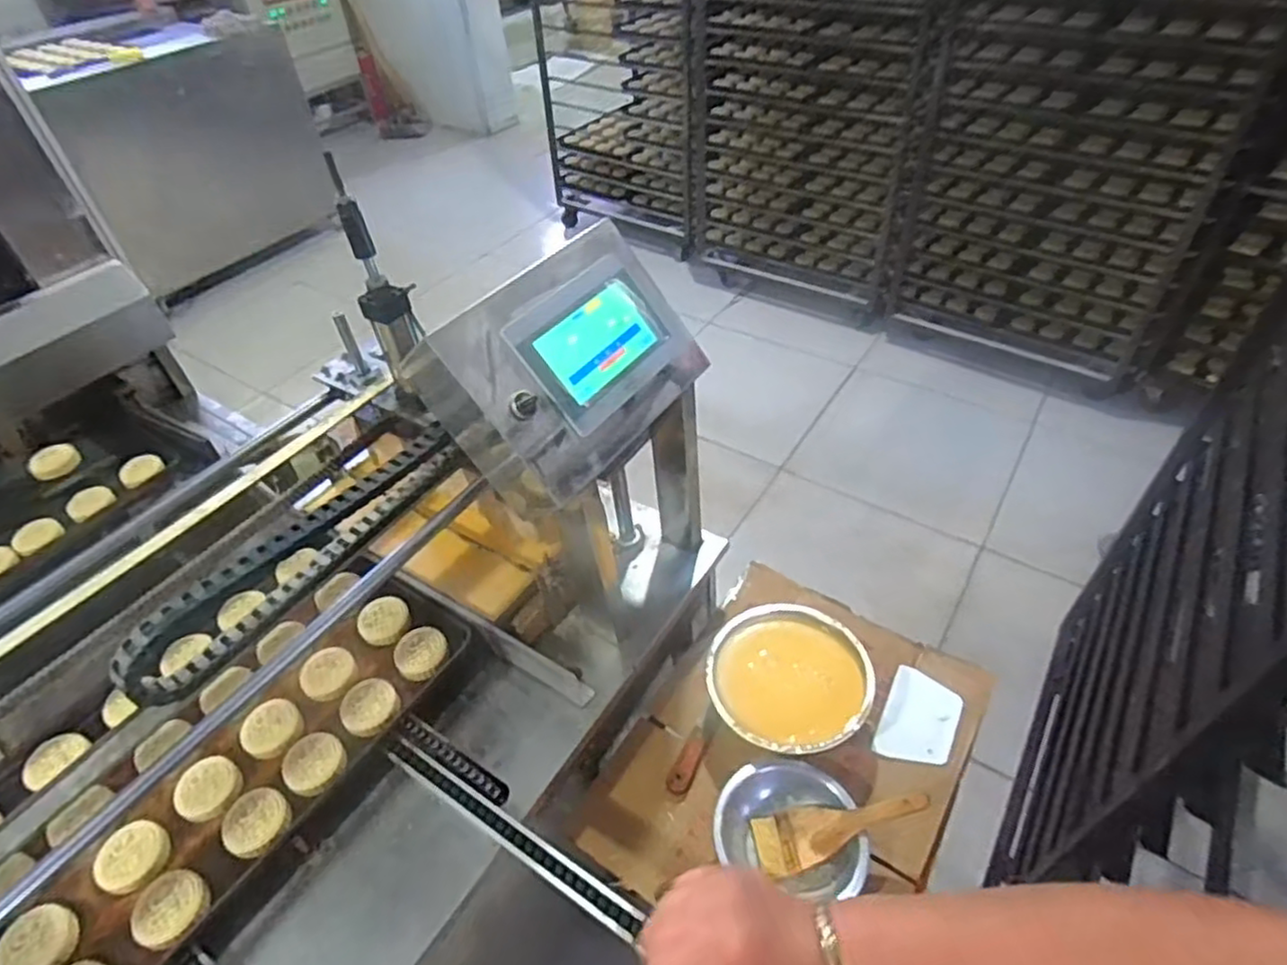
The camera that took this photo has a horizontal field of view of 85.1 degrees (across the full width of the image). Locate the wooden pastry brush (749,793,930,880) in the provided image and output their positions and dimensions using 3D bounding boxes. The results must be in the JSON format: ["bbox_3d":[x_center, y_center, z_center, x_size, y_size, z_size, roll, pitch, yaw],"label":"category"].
[{"bbox_3d":[0.243,0.428,0.873,0.221,0.018,0.072,-26,40,17],"label":"wooden pastry brush"}]

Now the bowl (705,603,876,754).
[{"bbox_3d":[0.205,0.290,1.007,0.227,0.092,0.211,0,43,0],"label":"bowl"}]

